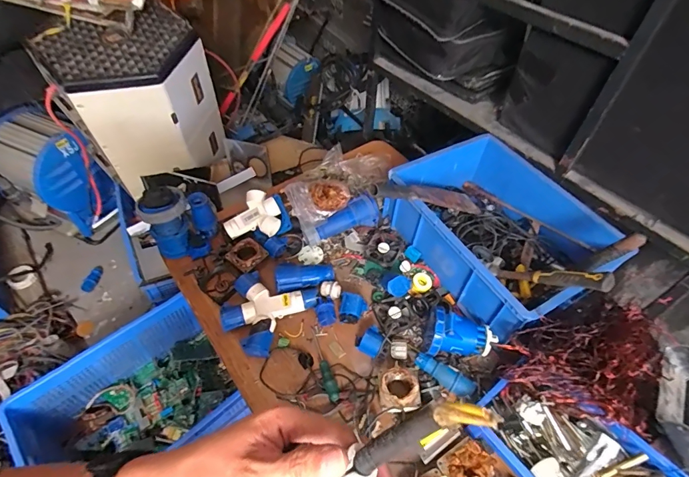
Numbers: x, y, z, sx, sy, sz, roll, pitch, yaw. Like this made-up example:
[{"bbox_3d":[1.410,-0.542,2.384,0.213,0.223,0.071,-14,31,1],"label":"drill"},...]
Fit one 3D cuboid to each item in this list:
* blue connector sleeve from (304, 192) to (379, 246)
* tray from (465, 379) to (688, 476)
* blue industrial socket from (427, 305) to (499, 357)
[{"bbox_3d":[-0.003,-0.036,1.020,0.198,0.070,0.069,-30,59,-24],"label":"blue connector sleeve"},{"bbox_3d":[0.408,0.386,0.703,0.223,0.078,0.317,-27,58,-23],"label":"tray"},{"bbox_3d":[0.247,0.211,0.831,0.143,0.090,0.099,16,52,9],"label":"blue industrial socket"}]

